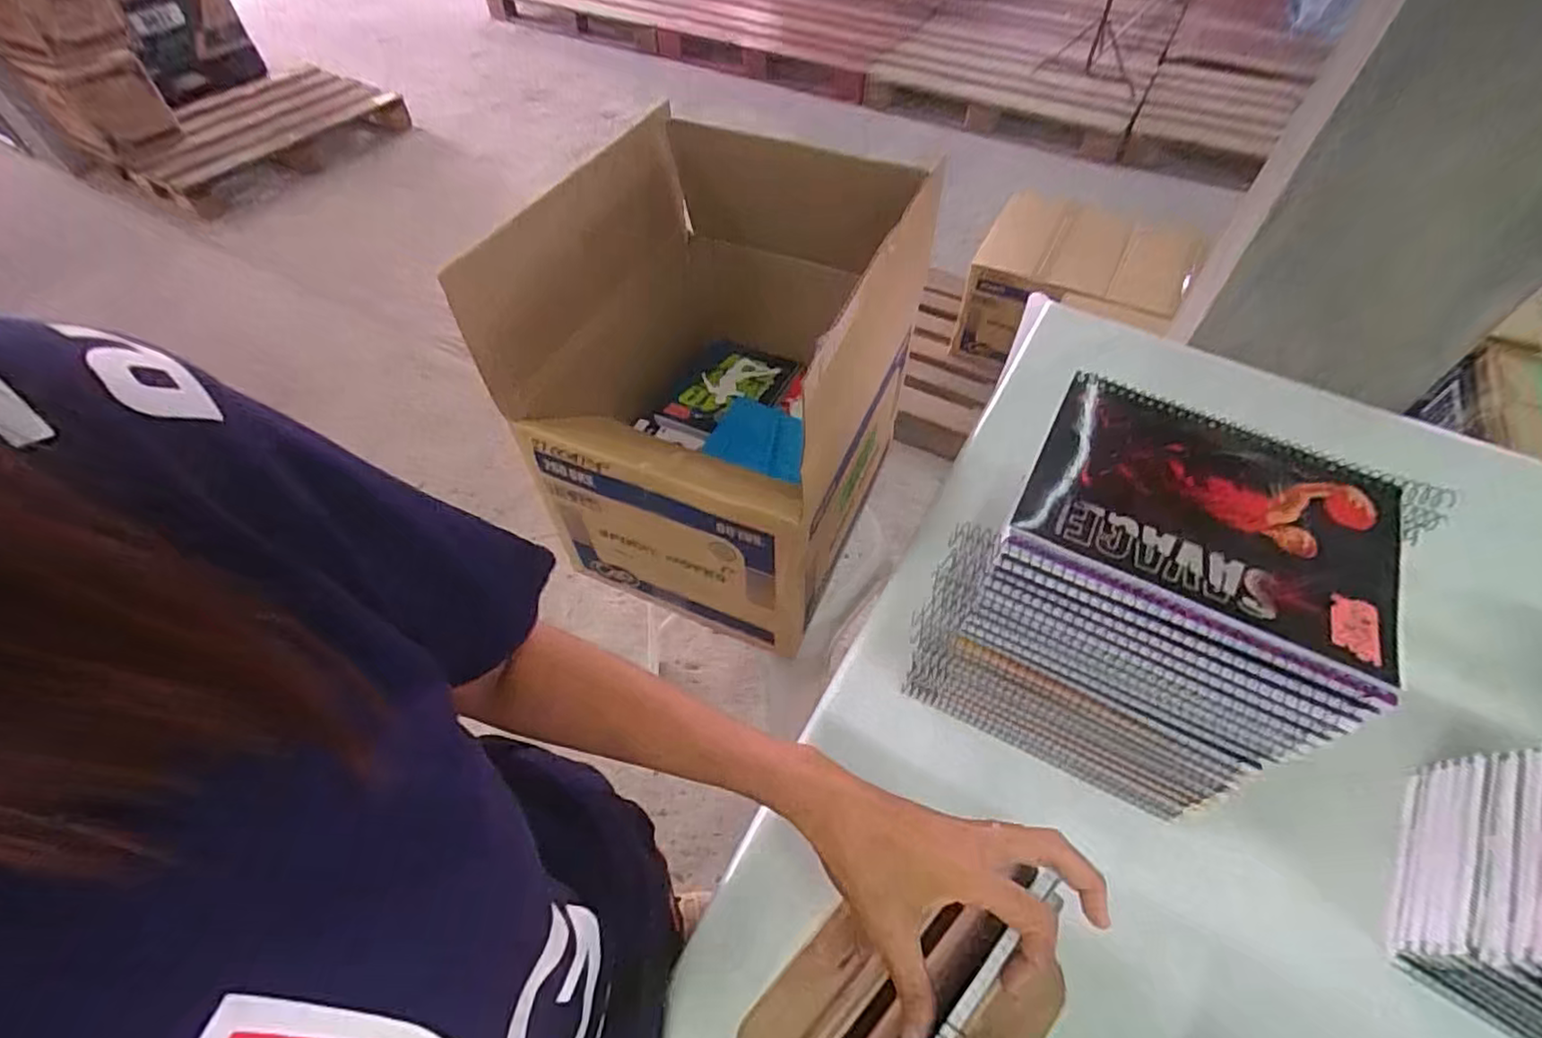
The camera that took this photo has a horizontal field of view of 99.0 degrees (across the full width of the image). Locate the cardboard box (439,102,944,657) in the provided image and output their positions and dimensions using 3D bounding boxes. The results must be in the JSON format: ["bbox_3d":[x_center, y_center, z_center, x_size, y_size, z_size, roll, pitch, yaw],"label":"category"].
[{"bbox_3d":[-0.034,-0.194,0.822,0.367,0.430,0.482,18,55,12],"label":"cardboard box"}]

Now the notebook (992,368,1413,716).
[{"bbox_3d":[0.255,-0.006,0.383,0.192,0.017,0.146,25,57,17],"label":"notebook"}]

